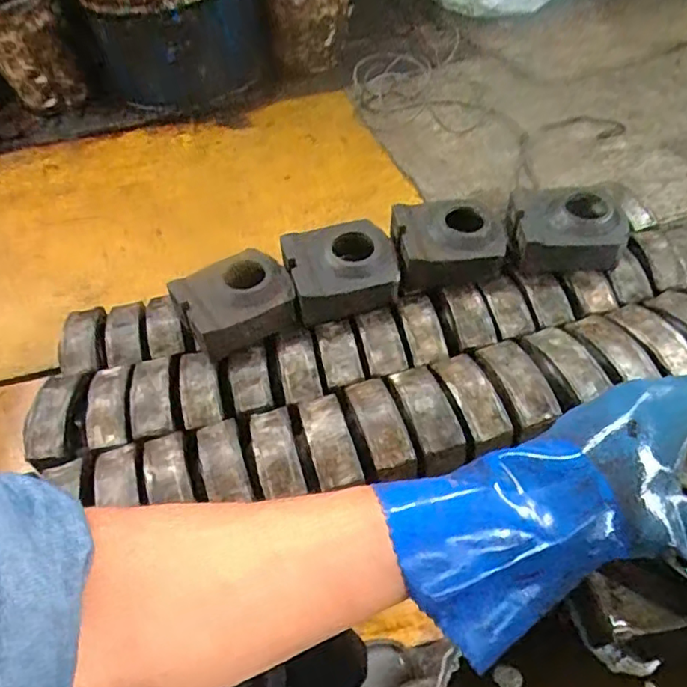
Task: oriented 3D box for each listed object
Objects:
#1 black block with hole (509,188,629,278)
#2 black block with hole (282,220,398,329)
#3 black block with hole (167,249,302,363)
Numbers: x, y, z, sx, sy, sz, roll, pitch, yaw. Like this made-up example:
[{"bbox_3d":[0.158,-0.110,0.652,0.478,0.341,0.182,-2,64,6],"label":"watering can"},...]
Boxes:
[{"bbox_3d":[0.397,-0.208,1.041,0.193,0.075,0.157,-1,49,6],"label":"black block with hole"},{"bbox_3d":[-0.005,-0.133,1.034,0.186,0.087,0.170,-16,49,-7],"label":"black block with hole"},{"bbox_3d":[-0.185,-0.071,0.997,0.185,0.107,0.152,-26,51,-16],"label":"black block with hole"}]

